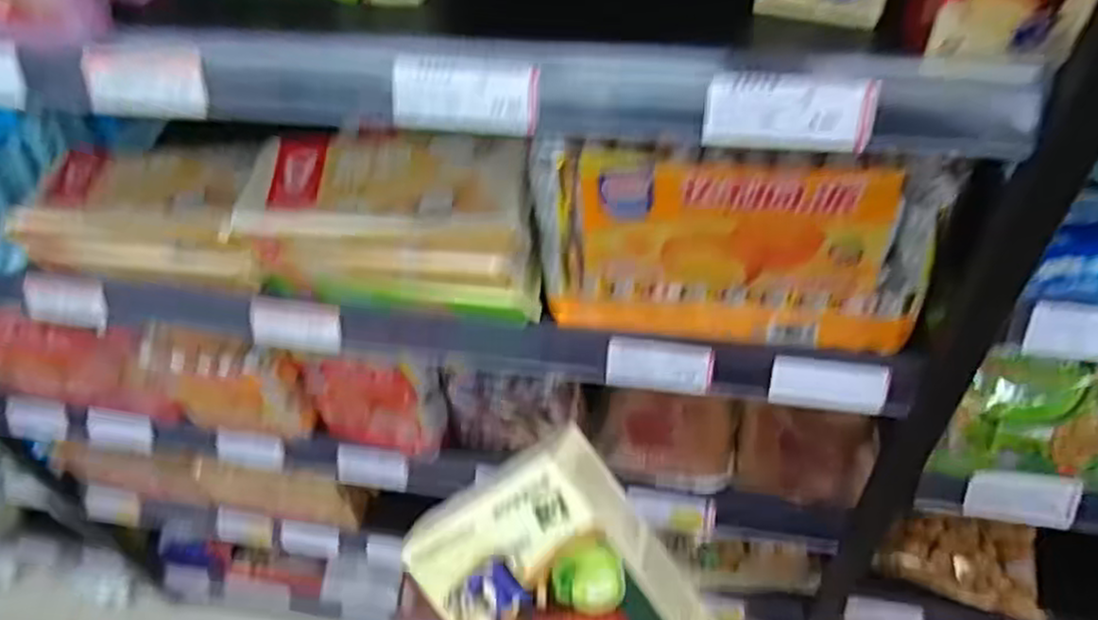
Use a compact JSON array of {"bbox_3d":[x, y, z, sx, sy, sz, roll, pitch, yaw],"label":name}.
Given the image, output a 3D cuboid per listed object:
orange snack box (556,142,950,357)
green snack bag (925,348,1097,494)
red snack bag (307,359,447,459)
[{"bbox_3d":[0.154,-0.049,0.628,0.302,0.177,0.044,6,49,11],"label":"orange snack box"},{"bbox_3d":[0.464,0.102,0.729,0.151,0.132,0.050,4,16,8],"label":"green snack bag"},{"bbox_3d":[-0.213,0.112,0.910,0.173,0.156,0.043,5,49,10],"label":"red snack bag"}]

